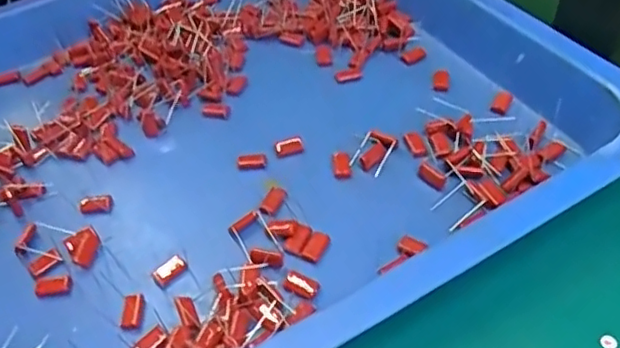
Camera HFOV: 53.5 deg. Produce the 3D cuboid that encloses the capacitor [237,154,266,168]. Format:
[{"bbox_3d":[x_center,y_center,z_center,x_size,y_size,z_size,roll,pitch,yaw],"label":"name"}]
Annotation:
[{"bbox_3d":[-0.031,-0.007,0.335,0.016,0.006,0.007,-7,48,-1],"label":"capacitor"}]

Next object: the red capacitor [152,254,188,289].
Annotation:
[{"bbox_3d":[-0.067,0.045,0.292,0.016,0.004,0.010,-37,55,-25],"label":"red capacitor"}]

